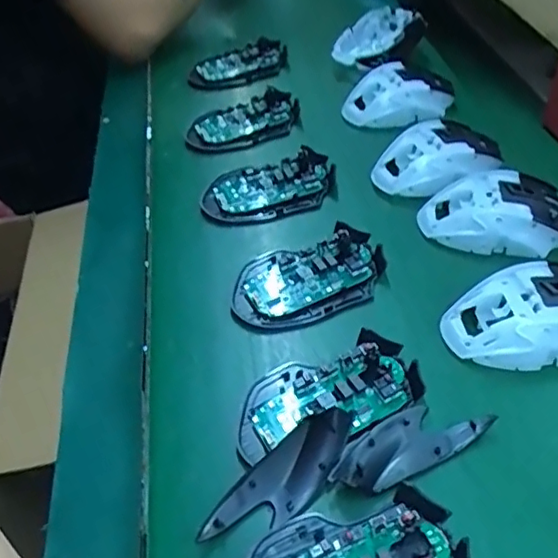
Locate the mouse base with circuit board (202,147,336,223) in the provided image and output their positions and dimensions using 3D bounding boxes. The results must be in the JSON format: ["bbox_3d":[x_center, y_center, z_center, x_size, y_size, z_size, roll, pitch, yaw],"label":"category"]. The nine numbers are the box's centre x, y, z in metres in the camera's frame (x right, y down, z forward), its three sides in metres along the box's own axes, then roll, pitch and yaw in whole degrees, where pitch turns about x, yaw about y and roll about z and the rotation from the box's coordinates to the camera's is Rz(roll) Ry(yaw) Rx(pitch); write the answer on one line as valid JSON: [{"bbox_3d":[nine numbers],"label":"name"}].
[{"bbox_3d":[-0.008,-0.080,0.505,0.112,0.018,0.064,-11,45,-10],"label":"mouse base with circuit board"}]

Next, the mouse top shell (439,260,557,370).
[{"bbox_3d":[0.167,0.023,0.383,0.113,0.029,0.065,-12,45,-10],"label":"mouse top shell"}]

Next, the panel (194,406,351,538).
[{"bbox_3d":[0.004,0.109,0.318,0.095,0.011,0.034,-39,82,-14],"label":"panel"}]

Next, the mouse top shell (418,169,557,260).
[{"bbox_3d":[0.168,-0.053,0.456,0.111,0.032,0.063,-1,44,1],"label":"mouse top shell"}]

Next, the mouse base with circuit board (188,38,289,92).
[{"bbox_3d":[-0.040,-0.237,0.661,0.114,0.020,0.052,-28,50,-21],"label":"mouse base with circuit board"}]

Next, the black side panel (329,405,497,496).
[{"bbox_3d":[0.073,0.091,0.335,0.096,0.017,0.034,-21,47,-18],"label":"black side panel"}]

